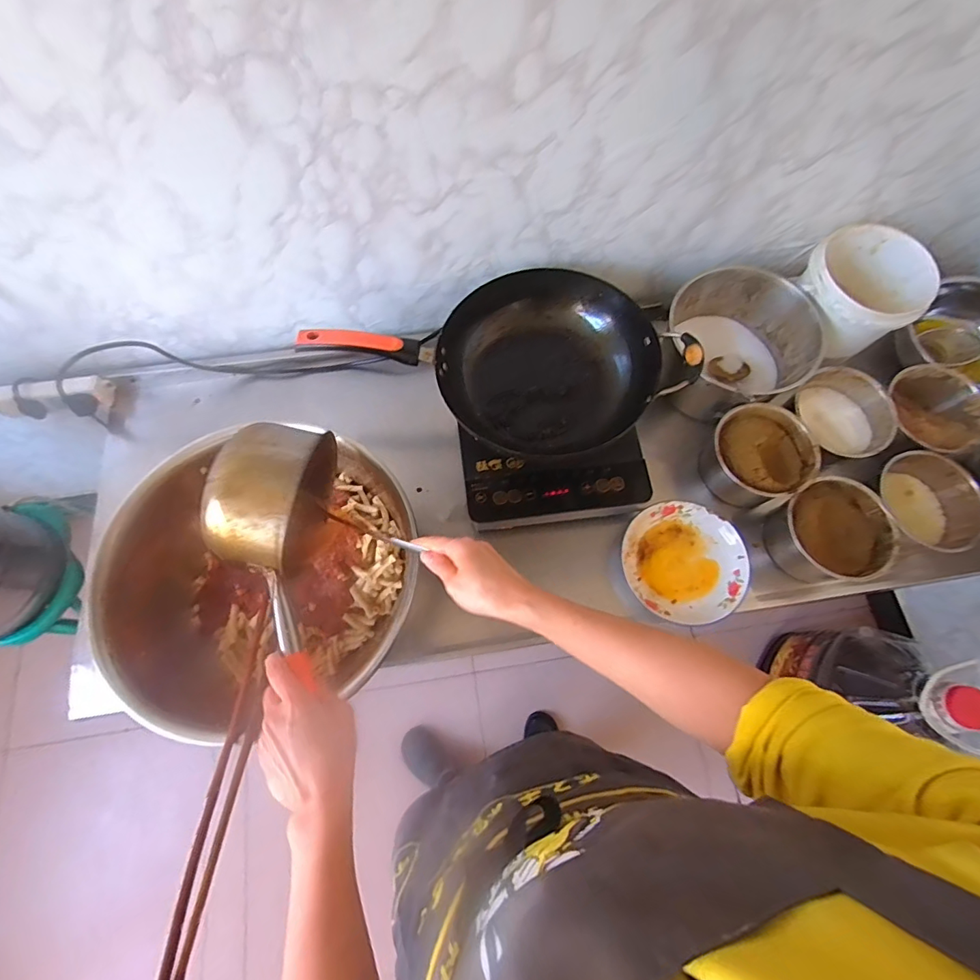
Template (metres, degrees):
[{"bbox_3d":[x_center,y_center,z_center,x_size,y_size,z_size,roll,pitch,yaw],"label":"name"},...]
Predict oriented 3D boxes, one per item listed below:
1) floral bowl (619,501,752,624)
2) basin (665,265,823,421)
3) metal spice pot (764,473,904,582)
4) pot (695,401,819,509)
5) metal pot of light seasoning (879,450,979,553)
[{"bbox_3d":[0.291,0.109,0.728,0.169,0.036,0.183,0,71,0],"label":"floral bowl"},{"bbox_3d":[0.400,-0.236,0.805,0.215,0.136,0.214,0,71,0],"label":"basin"},{"bbox_3d":[0.498,0.066,0.720,0.143,0.094,0.144,0,71,0],"label":"metal spice pot"},{"bbox_3d":[0.416,-0.052,0.765,0.144,0.091,0.144,0,71,0],"label":"pot"},{"bbox_3d":[0.646,0.021,0.728,0.151,0.104,0.145,0,71,0],"label":"metal pot of light seasoning"}]

